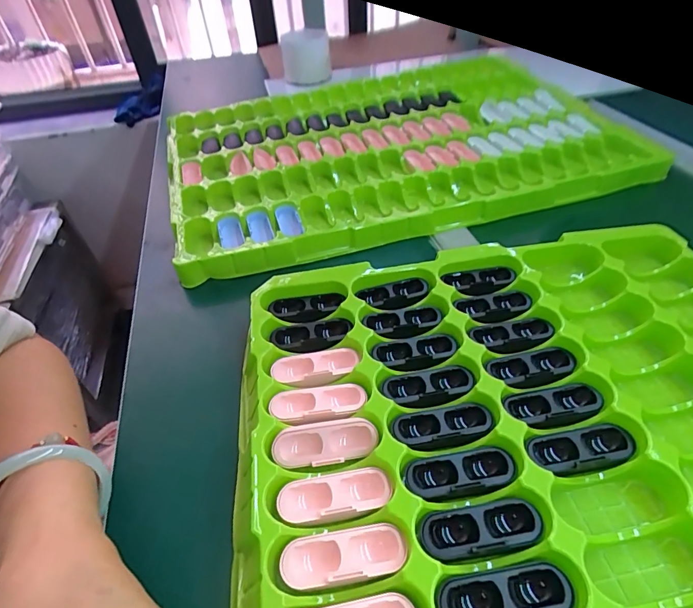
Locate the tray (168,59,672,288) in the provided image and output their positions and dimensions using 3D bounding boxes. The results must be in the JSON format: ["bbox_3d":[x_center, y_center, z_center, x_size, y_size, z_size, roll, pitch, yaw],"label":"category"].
[{"bbox_3d":[0.067,-0.222,0.540,0.559,0.040,0.392,-12,45,-8],"label":"tray"}]

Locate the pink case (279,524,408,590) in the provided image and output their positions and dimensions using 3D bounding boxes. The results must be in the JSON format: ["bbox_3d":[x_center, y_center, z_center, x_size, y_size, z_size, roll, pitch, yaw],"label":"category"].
[{"bbox_3d":[-0.001,0.131,0.213,0.064,0.007,0.023,-9,45,-4],"label":"pink case"}]

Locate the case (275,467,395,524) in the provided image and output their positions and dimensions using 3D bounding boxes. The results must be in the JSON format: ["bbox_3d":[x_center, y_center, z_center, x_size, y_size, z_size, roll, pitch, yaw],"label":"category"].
[{"bbox_3d":[-0.007,0.110,0.234,0.063,0.008,0.023,-9,45,-5],"label":"case"}]

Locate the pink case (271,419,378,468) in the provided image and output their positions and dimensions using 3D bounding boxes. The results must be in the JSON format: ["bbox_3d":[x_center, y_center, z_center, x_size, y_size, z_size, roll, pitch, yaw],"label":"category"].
[{"bbox_3d":[-0.013,0.085,0.253,0.064,0.010,0.022,-8,45,-4],"label":"pink case"}]

